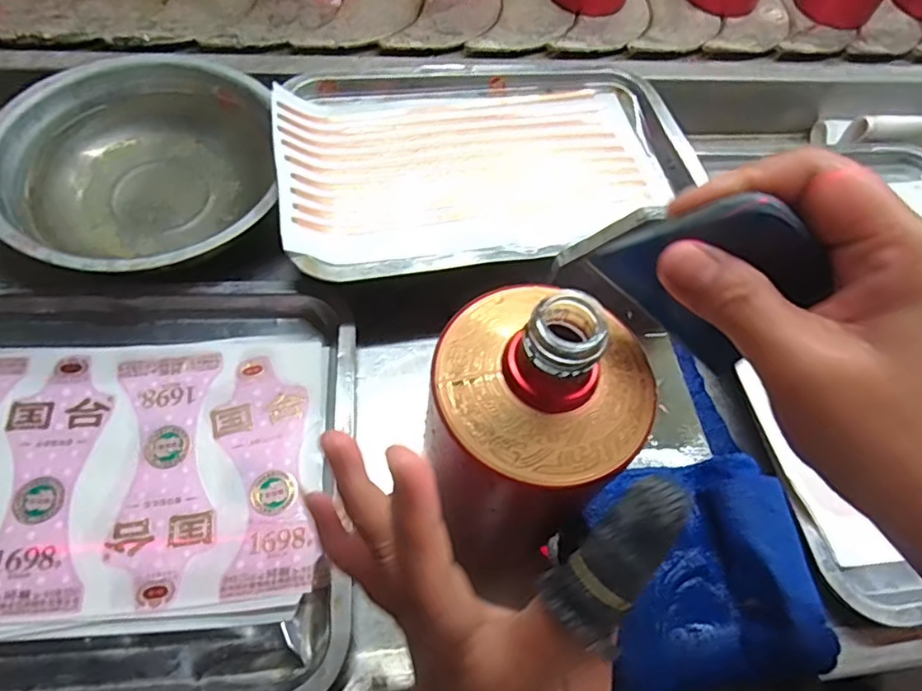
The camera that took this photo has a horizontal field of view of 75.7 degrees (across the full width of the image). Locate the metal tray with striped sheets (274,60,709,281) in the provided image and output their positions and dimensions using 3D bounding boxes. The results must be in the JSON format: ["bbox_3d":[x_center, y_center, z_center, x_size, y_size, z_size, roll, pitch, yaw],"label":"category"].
[{"bbox_3d":[0.022,-0.139,0.434,0.295,0.022,0.206,-6,60,-11],"label":"metal tray with striped sheets"}]

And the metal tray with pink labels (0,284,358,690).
[{"bbox_3d":[-0.236,0.079,0.335,0.348,0.029,0.255,-2,64,-4],"label":"metal tray with pink labels"}]

